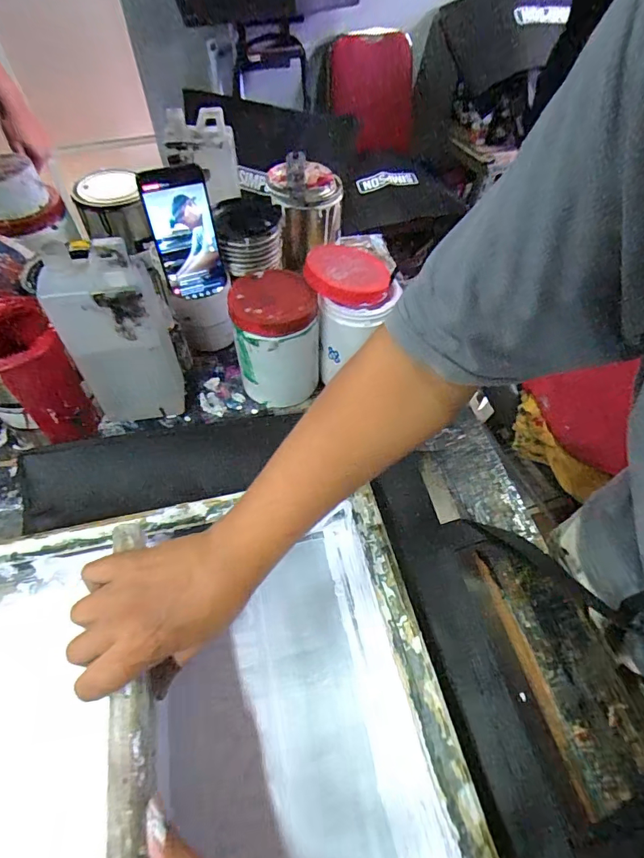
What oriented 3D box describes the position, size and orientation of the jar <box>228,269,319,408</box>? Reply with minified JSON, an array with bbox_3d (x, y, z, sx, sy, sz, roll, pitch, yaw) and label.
[{"bbox_3d":[-0.053,-0.104,0.543,0.095,0.141,0.103,-2,54,-3],"label":"jar"}]

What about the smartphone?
[{"bbox_3d":[-0.167,-0.237,0.549,0.077,0.151,0.012,-24,46,-18],"label":"smartphone"}]

